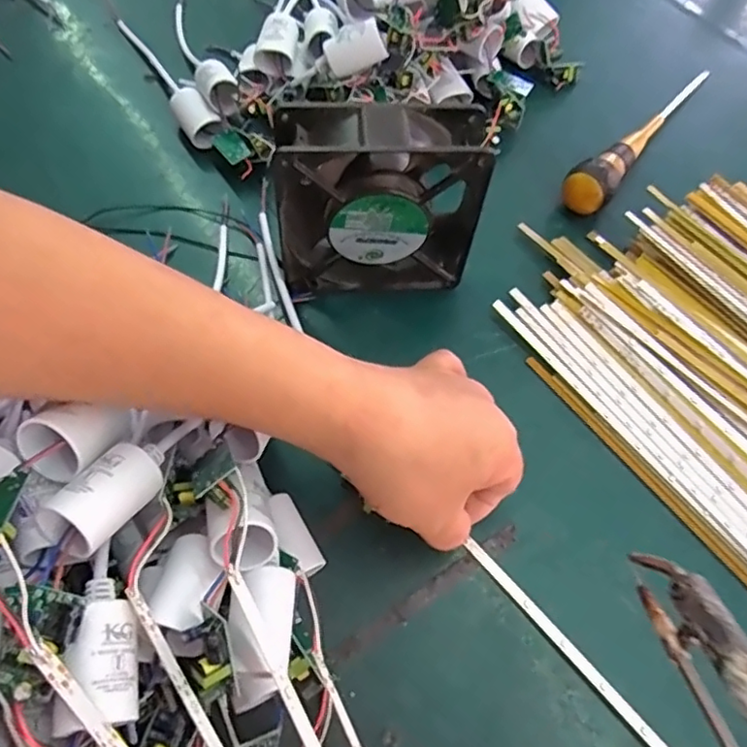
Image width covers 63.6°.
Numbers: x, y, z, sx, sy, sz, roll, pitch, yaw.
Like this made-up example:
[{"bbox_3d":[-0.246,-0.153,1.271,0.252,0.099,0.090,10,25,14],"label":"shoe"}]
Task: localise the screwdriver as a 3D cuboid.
[{"bbox_3d":[0.220,-0.202,0.491,0.033,0.036,0.237,35,64,15],"label":"screwdriver"}]

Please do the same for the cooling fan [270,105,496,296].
[{"bbox_3d":[0.003,-0.100,0.370,0.121,0.121,0.040,-2,61,-5],"label":"cooling fan"}]

